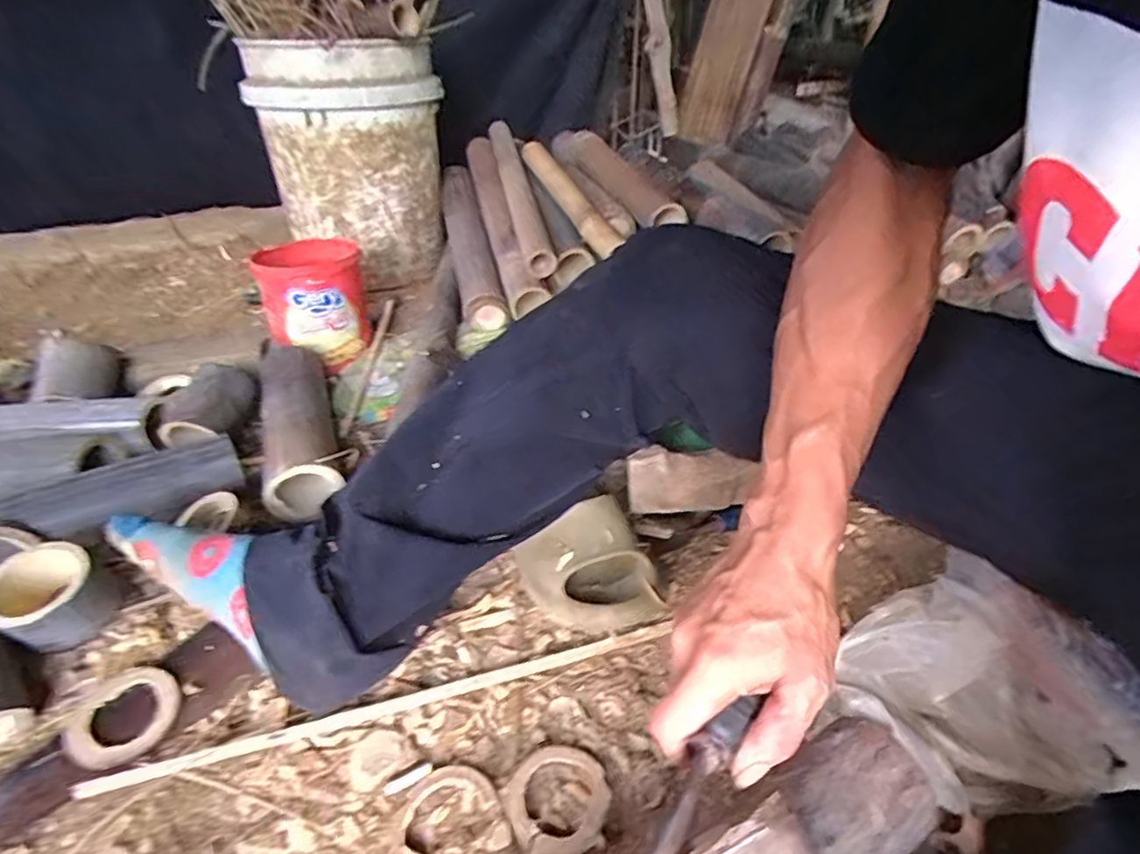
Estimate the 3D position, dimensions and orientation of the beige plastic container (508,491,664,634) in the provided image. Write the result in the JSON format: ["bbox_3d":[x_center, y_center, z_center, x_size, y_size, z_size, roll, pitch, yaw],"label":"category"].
[{"bbox_3d":[0.018,0.128,0.518,0.103,0.068,0.107,-17,40,-19],"label":"beige plastic container"}]

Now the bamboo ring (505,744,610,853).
[{"bbox_3d":[-0.007,0.249,0.411,0.067,0.011,0.066,-1,37,1],"label":"bamboo ring"}]

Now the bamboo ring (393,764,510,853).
[{"bbox_3d":[-0.081,0.256,0.400,0.070,0.010,0.068,-1,37,1],"label":"bamboo ring"}]

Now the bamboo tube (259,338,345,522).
[{"bbox_3d":[-0.317,-0.013,0.709,0.075,0.074,0.289,-16,40,-17],"label":"bamboo tube"}]

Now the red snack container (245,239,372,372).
[{"bbox_3d":[-0.357,-0.176,0.873,0.134,0.146,0.138,-19,39,-22],"label":"red snack container"}]

